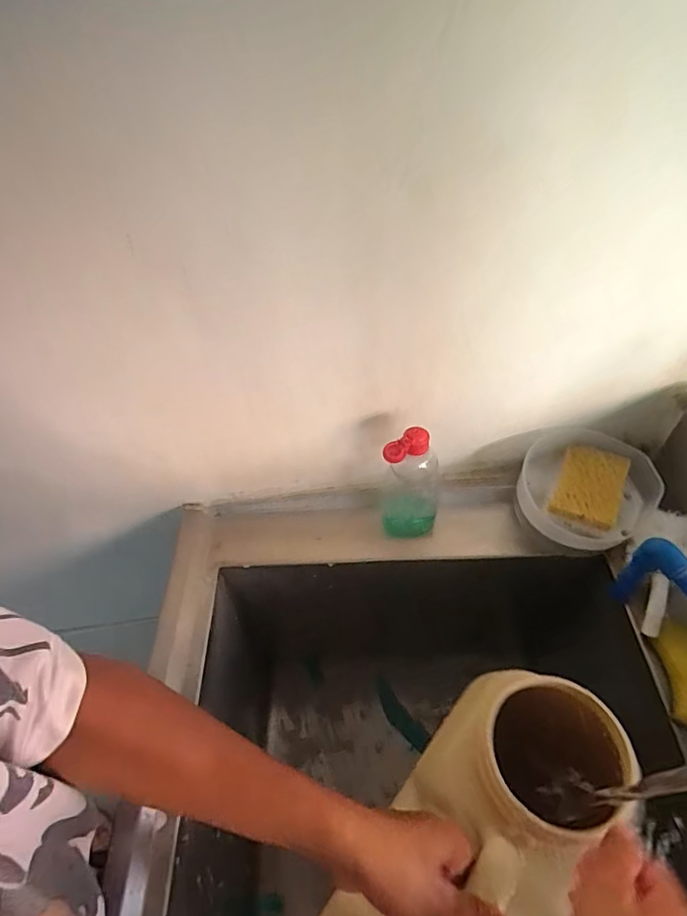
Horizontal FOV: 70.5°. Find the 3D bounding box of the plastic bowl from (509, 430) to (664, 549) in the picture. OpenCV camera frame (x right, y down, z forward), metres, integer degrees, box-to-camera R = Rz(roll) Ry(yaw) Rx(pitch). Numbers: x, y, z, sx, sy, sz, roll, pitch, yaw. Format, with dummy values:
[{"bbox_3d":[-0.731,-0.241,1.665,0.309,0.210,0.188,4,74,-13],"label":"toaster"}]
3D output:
[{"bbox_3d":[0.279,0.043,0.573,0.142,0.075,0.130,26,58,23],"label":"plastic bowl"}]

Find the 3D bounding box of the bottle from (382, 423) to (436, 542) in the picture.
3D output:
[{"bbox_3d":[0.076,0.031,0.558,0.071,0.160,0.054,5,52,8],"label":"bottle"}]

